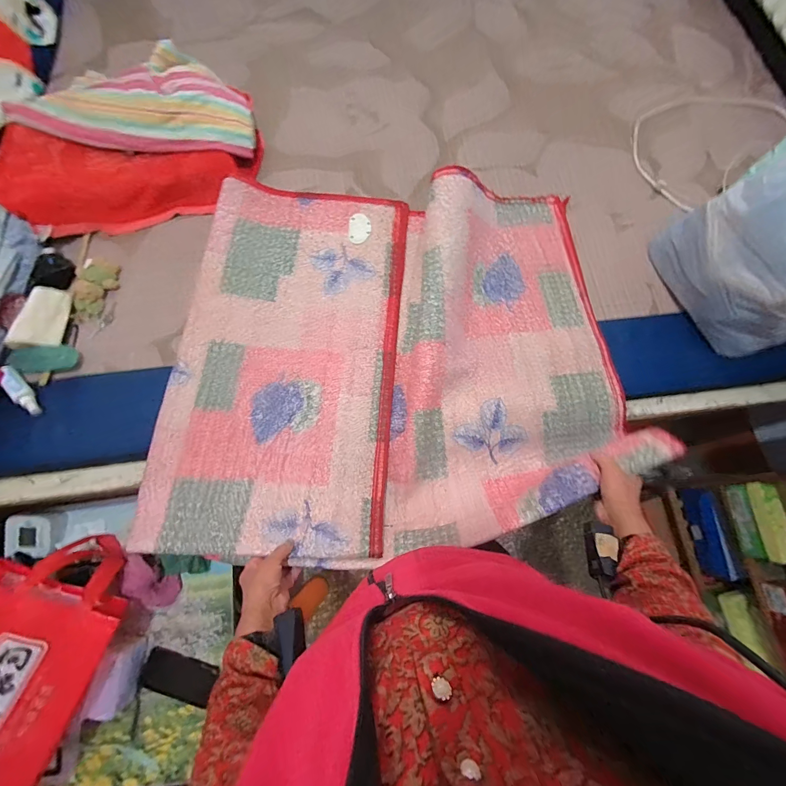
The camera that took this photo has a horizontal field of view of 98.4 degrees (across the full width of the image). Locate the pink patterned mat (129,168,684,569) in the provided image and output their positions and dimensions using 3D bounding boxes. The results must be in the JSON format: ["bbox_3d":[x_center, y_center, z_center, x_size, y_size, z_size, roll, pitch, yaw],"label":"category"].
[{"bbox_3d":[-0.005,-0.103,0.713,0.906,0.146,0.789,-3,74,1],"label":"pink patterned mat"}]

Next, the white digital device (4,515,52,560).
[{"bbox_3d":[-0.878,0.346,0.816,0.078,0.024,0.103,2,83,-42],"label":"white digital device"}]

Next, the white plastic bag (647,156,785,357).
[{"bbox_3d":[0.745,-0.276,0.642,0.236,0.309,0.315,-10,74,-1],"label":"white plastic bag"}]

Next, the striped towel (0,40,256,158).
[{"bbox_3d":[-0.672,-0.730,0.861,0.638,0.099,0.263,7,75,2],"label":"striped towel"}]

